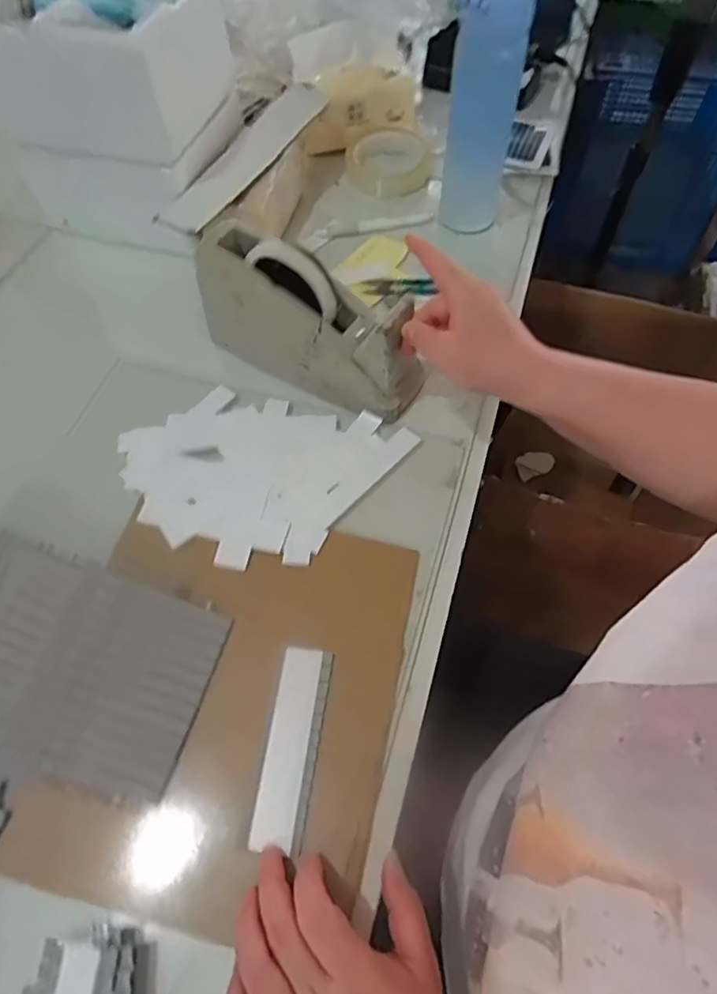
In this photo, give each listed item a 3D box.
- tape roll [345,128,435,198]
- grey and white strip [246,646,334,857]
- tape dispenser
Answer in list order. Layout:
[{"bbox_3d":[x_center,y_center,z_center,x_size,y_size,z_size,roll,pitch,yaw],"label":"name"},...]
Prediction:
[{"bbox_3d":[0.040,-0.419,0.722,0.104,0.031,0.104,-1,60,1],"label":"tape roll"},{"bbox_3d":[-0.044,0.164,0.384,0.034,0.009,0.123,7,61,5],"label":"grey and white strip"},{"bbox_3d":[-0.045,-0.159,0.516,0.214,0.106,0.073,26,64,15],"label":"tape dispenser"}]

